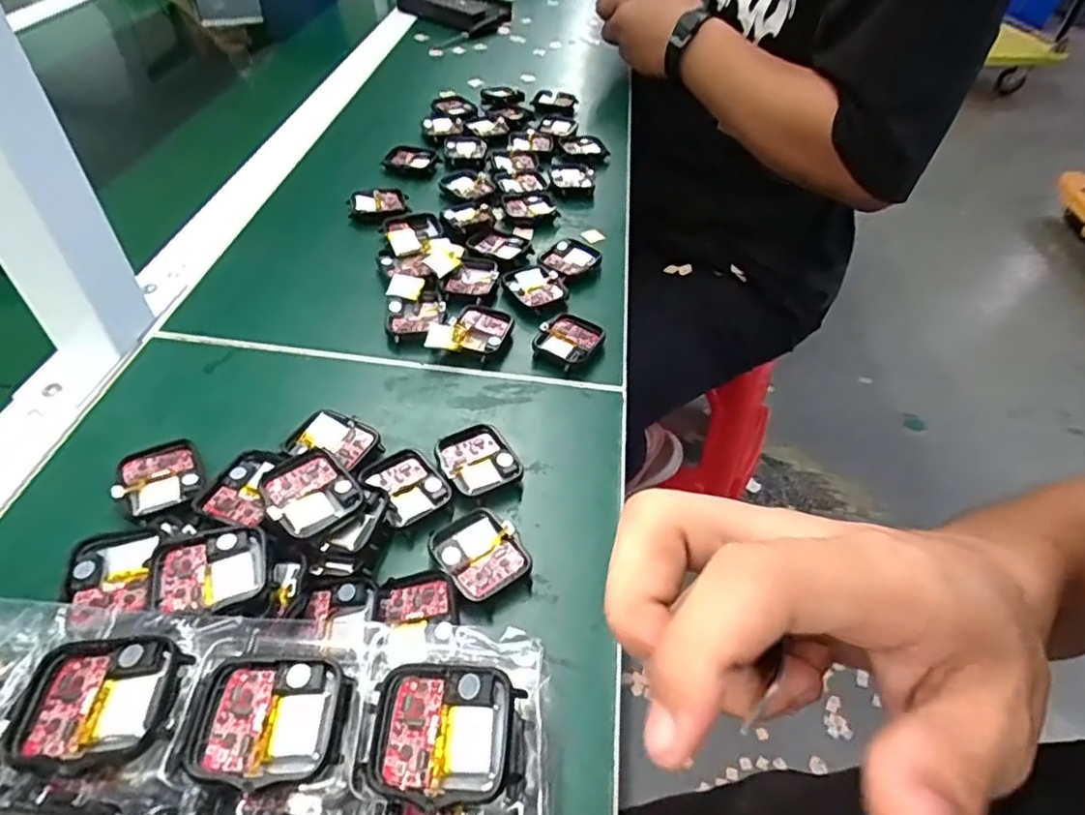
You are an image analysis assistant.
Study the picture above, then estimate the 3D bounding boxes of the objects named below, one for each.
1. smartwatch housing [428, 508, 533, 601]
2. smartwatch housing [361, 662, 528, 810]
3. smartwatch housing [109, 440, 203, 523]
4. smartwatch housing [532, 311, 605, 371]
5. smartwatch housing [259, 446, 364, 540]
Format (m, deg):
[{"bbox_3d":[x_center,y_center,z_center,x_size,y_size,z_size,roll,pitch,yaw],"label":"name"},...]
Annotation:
[{"bbox_3d":[-0.030,0.068,0.297,0.037,0.010,0.042,-33,57,-30],"label":"smartwatch housing"},{"bbox_3d":[-0.032,0.099,0.194,0.044,0.016,0.037,11,47,6],"label":"smartwatch housing"},{"bbox_3d":[-0.189,0.037,0.313,0.036,0.013,0.041,-19,51,-21],"label":"smartwatch housing"},{"bbox_3d":[0.017,-0.045,0.409,0.038,0.010,0.043,27,51,20],"label":"smartwatch housing"},{"bbox_3d":[-0.108,0.037,0.291,0.037,0.005,0.043,-33,63,-31],"label":"smartwatch housing"}]

